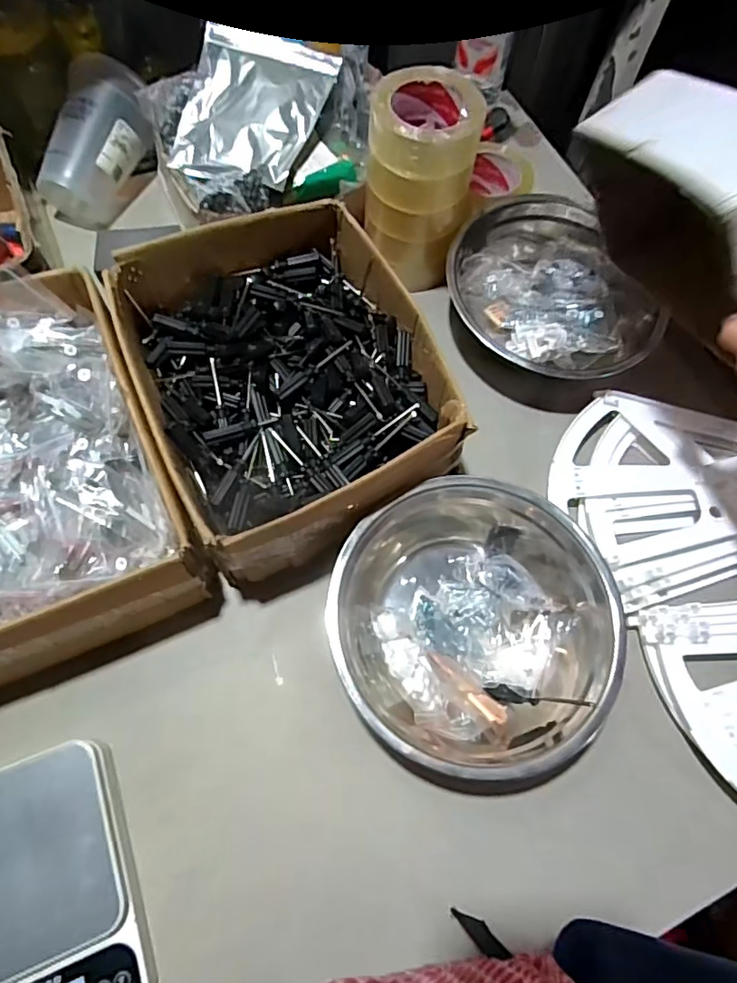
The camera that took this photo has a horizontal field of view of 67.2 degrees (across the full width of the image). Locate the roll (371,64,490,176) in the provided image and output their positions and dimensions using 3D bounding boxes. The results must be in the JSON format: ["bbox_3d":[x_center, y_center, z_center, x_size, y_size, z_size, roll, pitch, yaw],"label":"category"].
[{"bbox_3d":[0.059,-0.368,0.556,0.101,0.056,0.101,1,66,-3],"label":"roll"}]

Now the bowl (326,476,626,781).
[{"bbox_3d":[0.095,0.118,0.510,0.236,0.086,0.244,1,66,-3],"label":"bowl"}]

